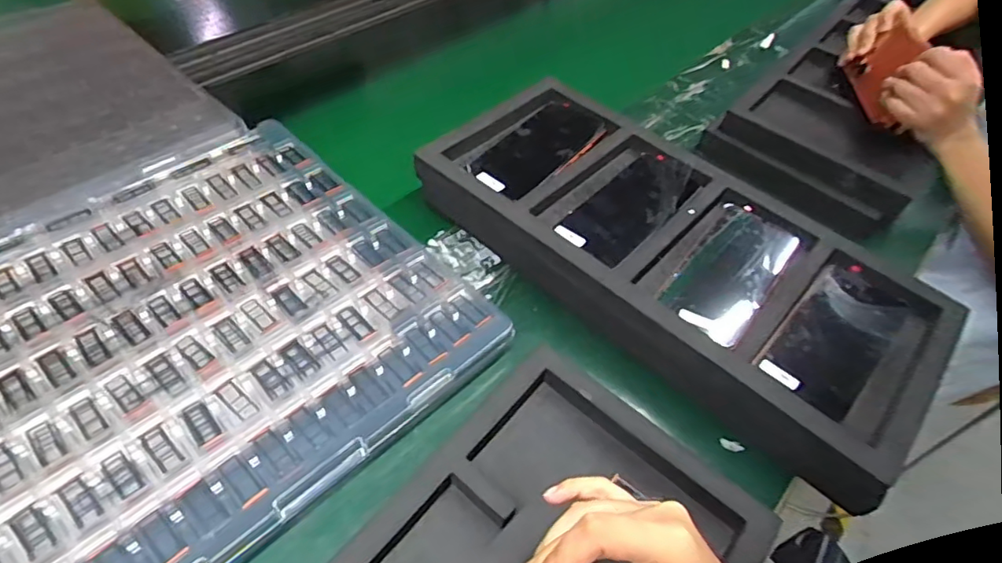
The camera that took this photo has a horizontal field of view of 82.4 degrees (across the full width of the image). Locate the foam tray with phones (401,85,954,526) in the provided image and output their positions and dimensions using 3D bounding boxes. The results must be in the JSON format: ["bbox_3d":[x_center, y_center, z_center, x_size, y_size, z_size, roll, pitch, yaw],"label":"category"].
[{"bbox_3d":[0.157,-0.040,0.550,0.488,0.044,0.220,38,57,24],"label":"foam tray with phones"}]

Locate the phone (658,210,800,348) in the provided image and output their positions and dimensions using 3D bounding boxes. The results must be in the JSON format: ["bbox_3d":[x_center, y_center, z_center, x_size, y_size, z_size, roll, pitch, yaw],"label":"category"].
[{"bbox_3d":[0.211,-0.010,0.523,0.070,0.009,0.165,34,55,22],"label":"phone"}]

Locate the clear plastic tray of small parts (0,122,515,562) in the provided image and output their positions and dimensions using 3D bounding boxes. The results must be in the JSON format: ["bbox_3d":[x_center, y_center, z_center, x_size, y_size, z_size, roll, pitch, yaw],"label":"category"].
[{"bbox_3d":[-0.259,0.035,0.481,0.383,0.028,0.389,39,57,24],"label":"clear plastic tray of small parts"}]

